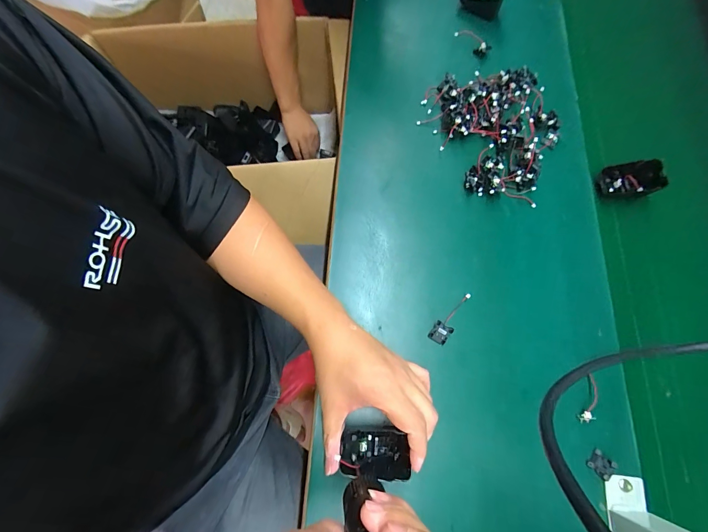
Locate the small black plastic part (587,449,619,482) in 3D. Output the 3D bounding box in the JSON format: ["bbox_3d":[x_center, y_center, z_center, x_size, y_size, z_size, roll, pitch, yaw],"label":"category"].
[{"bbox_3d":[0.260,0.208,0.347,0.025,0.004,0.021,41,77,11],"label":"small black plastic part"}]

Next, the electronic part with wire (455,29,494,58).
[{"bbox_3d":[0.185,-0.350,0.517,0.060,0.022,0.015,27,73,-14],"label":"electronic part with wire"}]

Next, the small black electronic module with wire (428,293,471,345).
[{"bbox_3d":[0.114,0.060,0.394,0.020,0.013,0.069,32,75,9],"label":"small black electronic module with wire"}]

